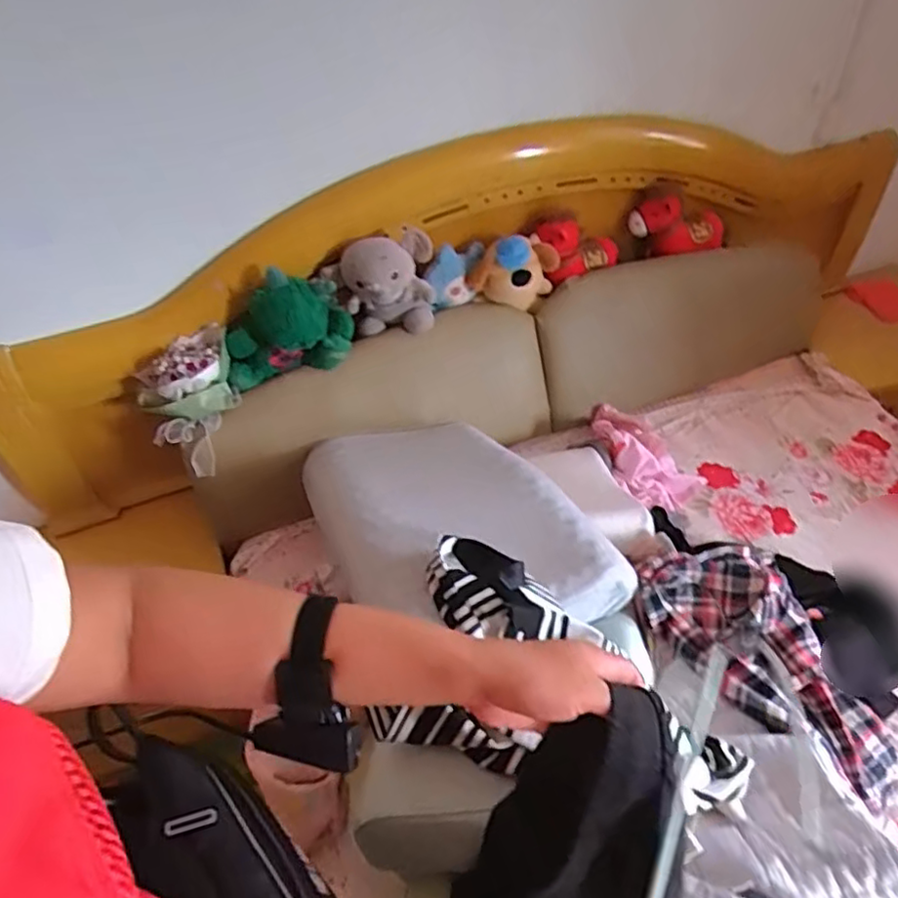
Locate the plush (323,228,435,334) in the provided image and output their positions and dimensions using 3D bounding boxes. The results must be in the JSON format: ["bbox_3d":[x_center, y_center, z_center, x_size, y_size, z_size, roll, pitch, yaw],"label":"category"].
[{"bbox_3d":[-0.124,-0.318,1.209,0.172,0.206,0.123,-25,47,-21],"label":"plush"}]

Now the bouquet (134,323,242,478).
[{"bbox_3d":[-0.464,-0.081,1.138,0.173,0.205,0.131,-18,45,-14],"label":"bouquet"}]

